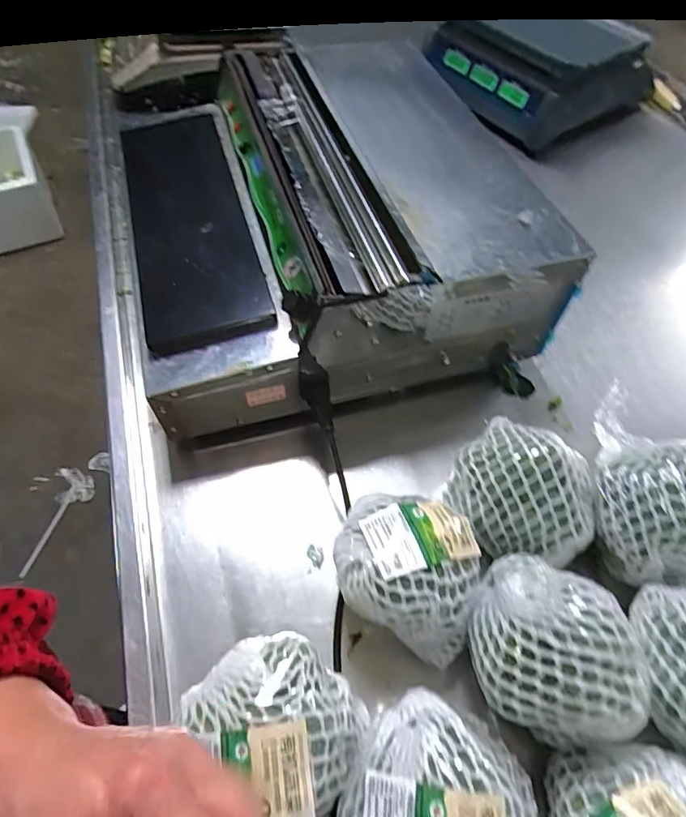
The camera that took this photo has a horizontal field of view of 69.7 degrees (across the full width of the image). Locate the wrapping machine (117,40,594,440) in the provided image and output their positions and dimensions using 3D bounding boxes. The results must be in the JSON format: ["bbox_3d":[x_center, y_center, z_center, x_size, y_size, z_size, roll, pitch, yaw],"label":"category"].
[{"bbox_3d":[-0.028,-0.234,0.630,0.438,0.195,0.477,-13,57,-9],"label":"wrapping machine"}]

